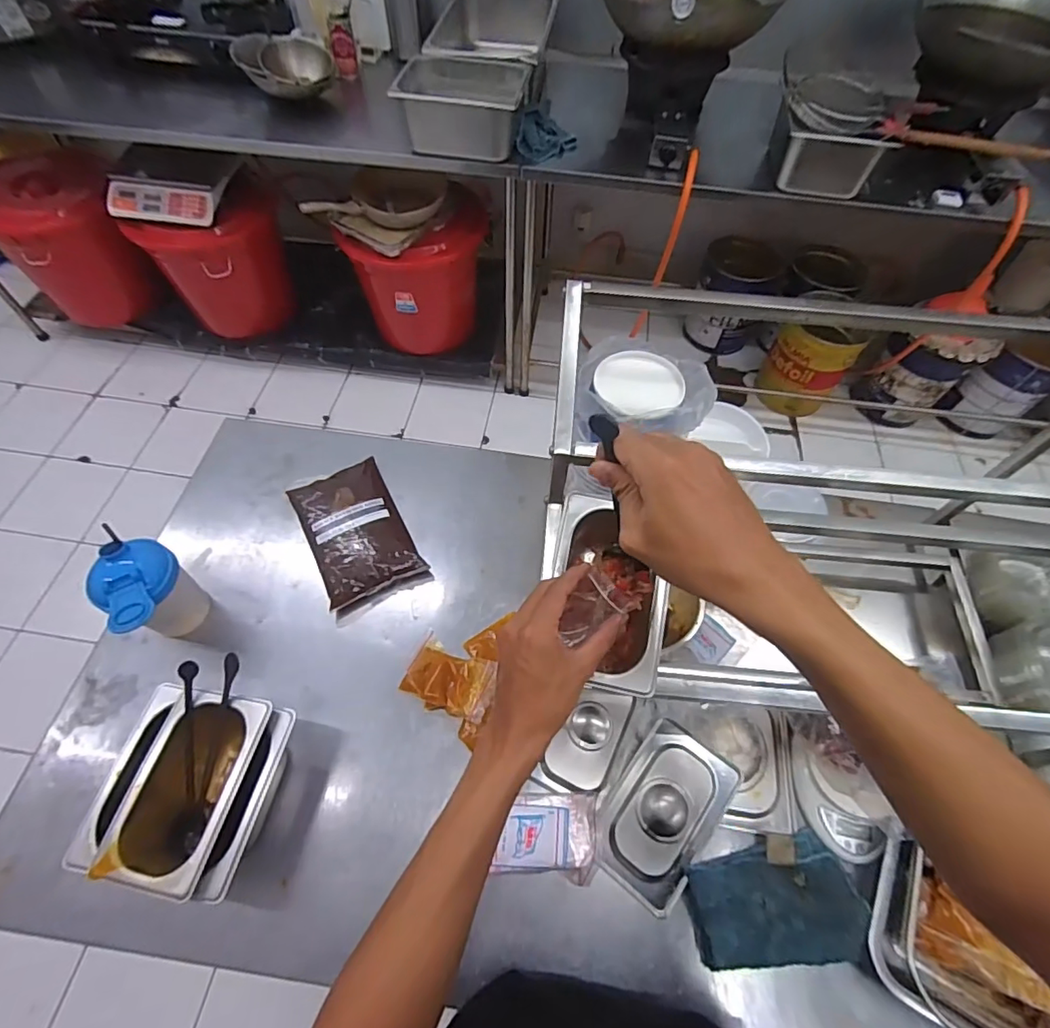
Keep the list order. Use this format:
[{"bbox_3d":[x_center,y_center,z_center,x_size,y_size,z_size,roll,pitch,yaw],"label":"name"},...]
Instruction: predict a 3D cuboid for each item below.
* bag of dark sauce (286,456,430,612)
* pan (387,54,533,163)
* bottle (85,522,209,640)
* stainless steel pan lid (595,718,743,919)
[{"bbox_3d":[-0.254,0.022,0.796,0.137,0.043,0.215,-25,63,-16],"label":"bag of dark sauce"},{"bbox_3d":[-0.161,-1.063,1.394,0.320,0.139,0.222,5,59,0],"label":"pan"},{"bbox_3d":[-0.456,0.110,0.663,0.091,0.149,0.107,15,59,6],"label":"bottle"},{"bbox_3d":[0.157,0.339,0.611,0.117,0.027,0.175,36,64,18],"label":"stainless steel pan lid"}]

